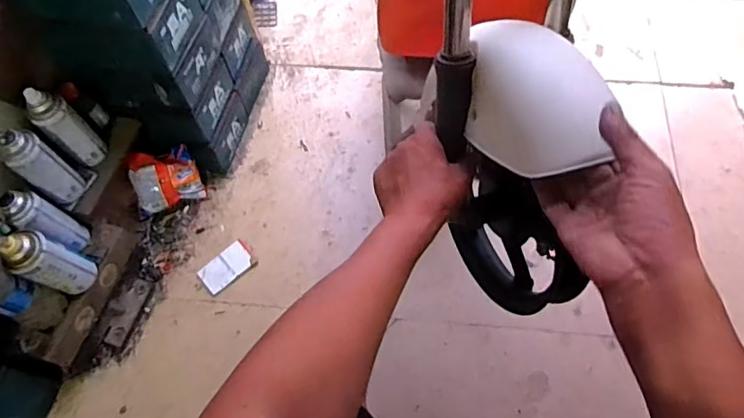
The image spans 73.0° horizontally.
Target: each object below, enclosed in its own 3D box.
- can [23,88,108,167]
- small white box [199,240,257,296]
[{"bbox_3d":[-0.501,-0.129,0.831,0.053,0.151,0.058,-1,64,2],"label":"can"},{"bbox_3d":[-0.280,0.112,0.972,0.104,0.009,0.065,-38,68,-15],"label":"small white box"}]

